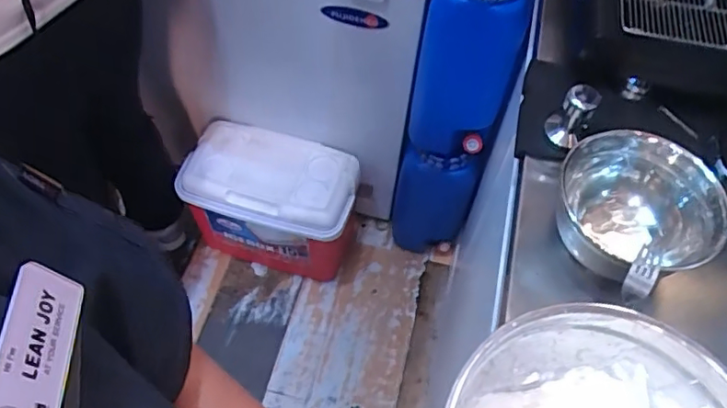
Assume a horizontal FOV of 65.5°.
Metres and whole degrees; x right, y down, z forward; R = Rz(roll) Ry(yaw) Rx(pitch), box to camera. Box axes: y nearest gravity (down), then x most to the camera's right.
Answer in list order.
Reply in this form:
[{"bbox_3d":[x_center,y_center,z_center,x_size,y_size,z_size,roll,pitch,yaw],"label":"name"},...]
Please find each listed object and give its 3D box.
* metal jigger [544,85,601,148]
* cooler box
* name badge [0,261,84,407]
[{"bbox_3d":[0.262,-0.114,0.713,0.047,0.082,0.046,27,59,14],"label":"metal jigger"},{"bbox_3d":[-0.198,0.016,1.378,0.344,0.312,0.230,13,57,5],"label":"cooler box"},{"bbox_3d":[-0.117,0.057,0.201,0.004,0.028,0.075,-26,45,17],"label":"name badge"}]

